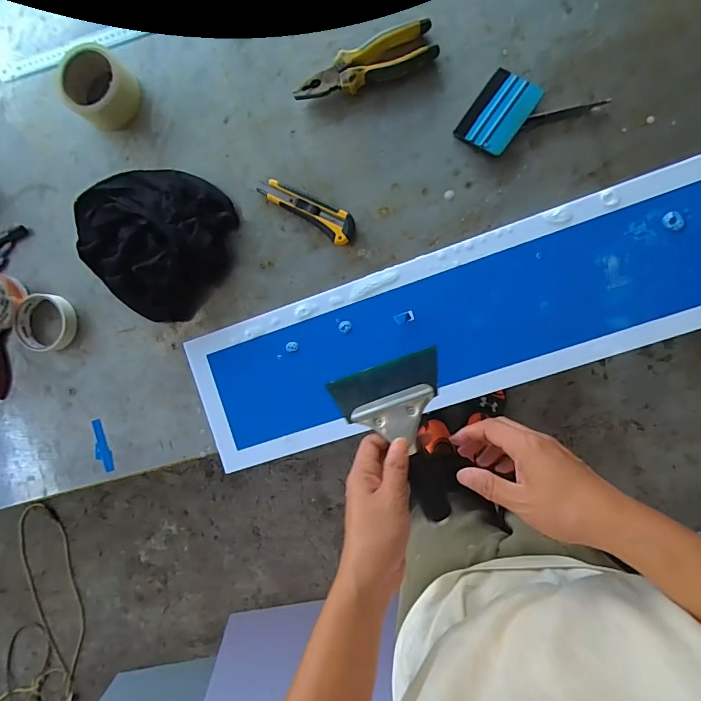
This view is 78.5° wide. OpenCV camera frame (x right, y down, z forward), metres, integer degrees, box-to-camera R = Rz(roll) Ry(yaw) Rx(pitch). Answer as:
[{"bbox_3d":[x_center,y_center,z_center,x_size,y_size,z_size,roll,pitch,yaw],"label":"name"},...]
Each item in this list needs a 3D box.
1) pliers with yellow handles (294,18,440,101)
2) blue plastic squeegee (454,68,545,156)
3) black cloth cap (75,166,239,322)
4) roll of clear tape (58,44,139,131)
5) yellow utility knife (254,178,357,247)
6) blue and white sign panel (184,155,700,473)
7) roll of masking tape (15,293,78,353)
[{"bbox_3d":[0.018,-0.374,0.567,0.188,0.027,0.048,-19,89,9],"label":"pliers with yellow handles"},{"bbox_3d":[0.190,-0.305,0.549,0.069,0.017,0.097,37,97,6],"label":"blue plastic squeegee"},{"bbox_3d":[-0.291,-0.167,0.609,0.236,0.055,0.208,31,96,6],"label":"black cloth cap"},{"bbox_3d":[-0.359,-0.375,0.612,0.100,0.047,0.092,0,92,8],"label":"roll of clear tape"},{"bbox_3d":[-0.056,-0.195,0.587,0.143,0.018,0.039,34,96,6],"label":"yellow utility knife"},{"bbox_3d":[0.203,-0.056,0.557,0.870,0.012,0.196,-19,89,9],"label":"blue and white sign panel"},{"bbox_3d":[-0.461,-0.041,0.650,0.080,0.027,0.087,0,92,8],"label":"roll of masking tape"}]

